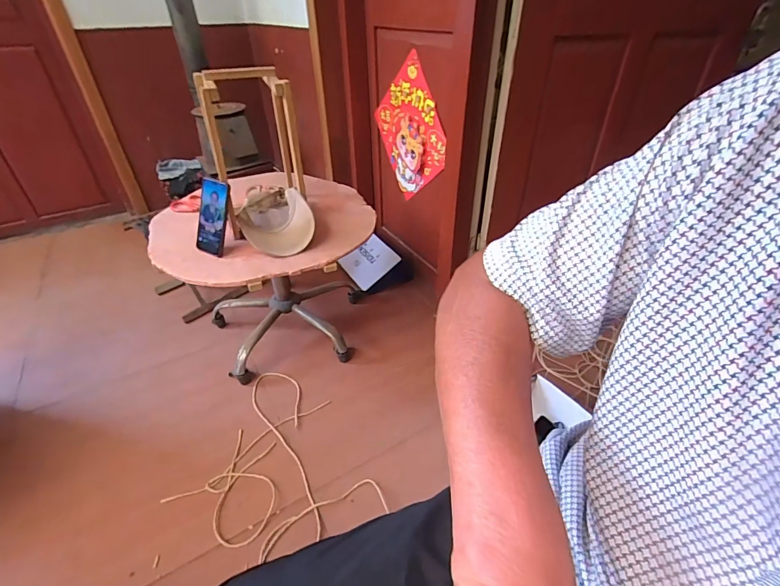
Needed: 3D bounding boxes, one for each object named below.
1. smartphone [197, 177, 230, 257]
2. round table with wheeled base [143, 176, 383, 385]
[{"bbox_3d":[-0.389,-0.165,0.850,0.075,0.160,0.015,20,18,15],"label":"smartphone"},{"bbox_3d":[-0.312,-0.039,1.112,0.479,0.412,0.523,0,37,0],"label":"round table with wheeled base"}]

